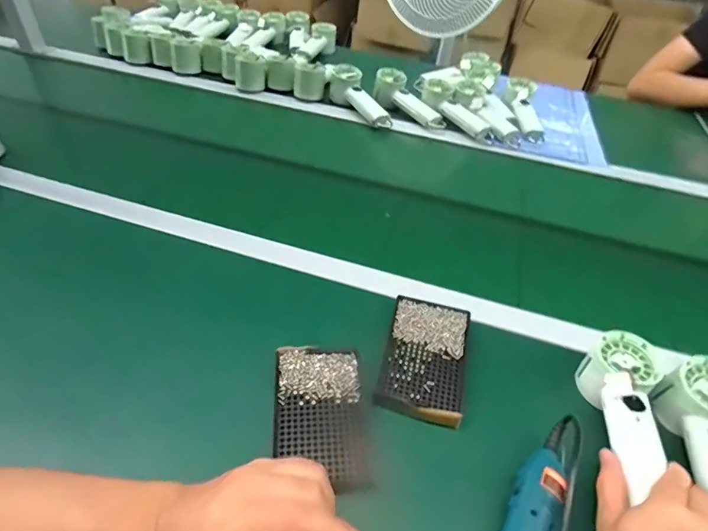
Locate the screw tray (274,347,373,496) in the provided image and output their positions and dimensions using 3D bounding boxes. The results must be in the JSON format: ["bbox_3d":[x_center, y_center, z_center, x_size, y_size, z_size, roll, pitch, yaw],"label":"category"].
[{"bbox_3d":[-0.033,0.143,0.426,0.084,0.020,0.137,-3,45,-8],"label":"screw tray"}]

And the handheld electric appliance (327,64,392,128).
[{"bbox_3d":[0.010,-0.347,0.912,0.063,0.060,0.181,-19,49,-22],"label":"handheld electric appliance"}]

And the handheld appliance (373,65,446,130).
[{"bbox_3d":[0.119,-0.352,0.951,0.177,0.063,0.057,38,48,-3],"label":"handheld appliance"}]

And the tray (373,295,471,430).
[{"bbox_3d":[0.077,0.099,0.480,0.083,0.017,0.142,12,45,8],"label":"tray"}]

